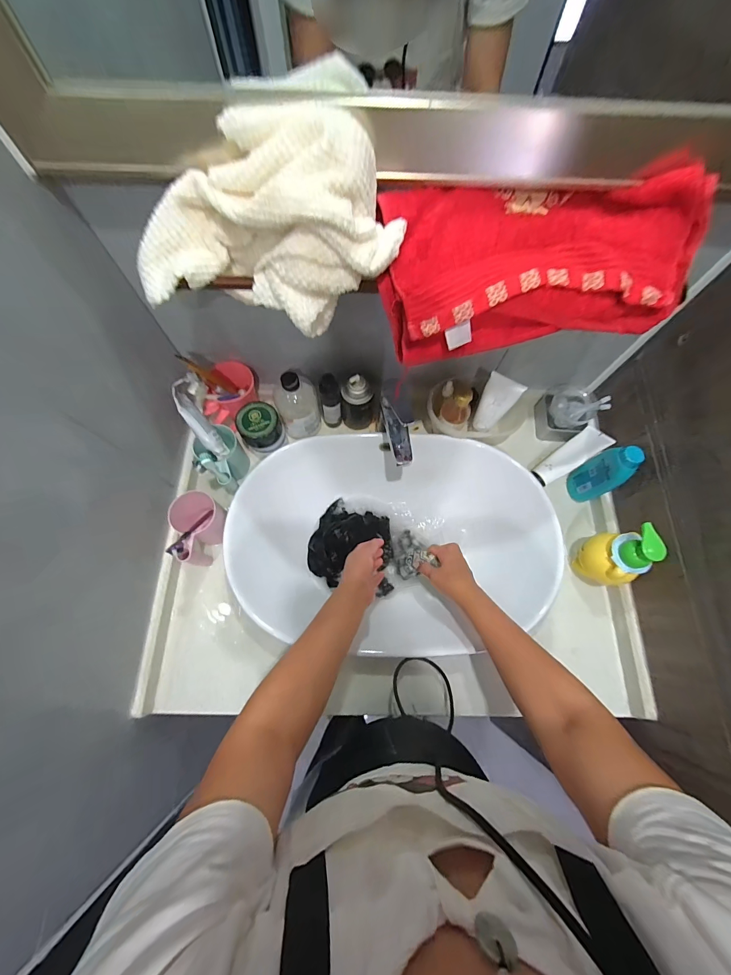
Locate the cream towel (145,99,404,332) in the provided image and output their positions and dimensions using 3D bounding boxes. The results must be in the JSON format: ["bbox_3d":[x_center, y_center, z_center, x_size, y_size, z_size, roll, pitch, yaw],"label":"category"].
[{"bbox_3d":[-0.095,-0.252,0.343,0.244,0.128,0.122,9,72,2],"label":"cream towel"}]

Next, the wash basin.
[{"bbox_3d":[0.046,0.067,0.683,0.557,0.132,0.355,-3,71,-2],"label":"wash basin"}]

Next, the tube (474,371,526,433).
[{"bbox_3d":[0.231,-0.148,0.641,0.057,0.135,0.027,25,73,7],"label":"tube"}]

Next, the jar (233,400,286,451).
[{"bbox_3d":[-0.192,-0.109,0.662,0.072,0.078,0.072,0,71,-1],"label":"jar"}]

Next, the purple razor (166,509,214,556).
[{"bbox_3d":[-0.279,0.070,0.573,0.016,0.161,0.015,-6,107,-3],"label":"purple razor"}]

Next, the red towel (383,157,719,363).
[{"bbox_3d":[0.180,-0.240,0.386,0.323,0.064,0.162,-7,106,2],"label":"red towel"}]

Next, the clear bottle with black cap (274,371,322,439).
[{"bbox_3d":[-0.125,-0.153,0.661,0.075,0.145,0.064,-15,72,-6],"label":"clear bottle with black cap"}]

